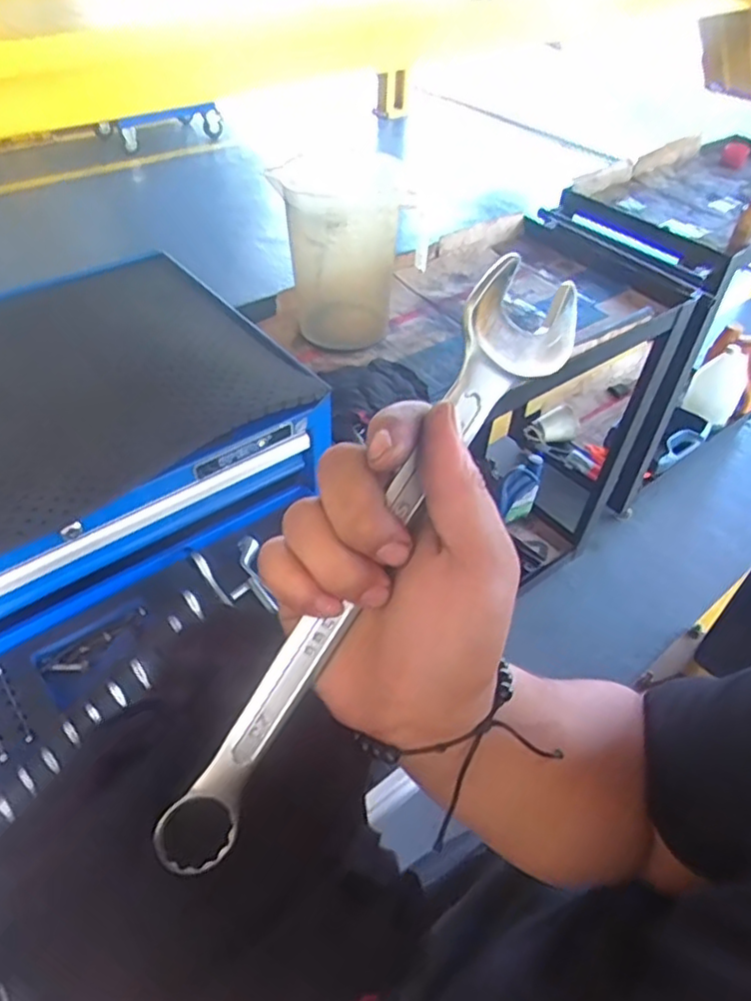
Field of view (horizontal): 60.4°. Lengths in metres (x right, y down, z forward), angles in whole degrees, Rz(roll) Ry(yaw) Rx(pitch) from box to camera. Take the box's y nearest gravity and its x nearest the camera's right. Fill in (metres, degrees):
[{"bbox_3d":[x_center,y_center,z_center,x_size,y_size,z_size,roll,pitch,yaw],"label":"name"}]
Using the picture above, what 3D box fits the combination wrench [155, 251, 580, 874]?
[{"bbox_3d":[-0.002,0.027,0.246,0.042,0.257,0.023,30,3,-16],"label":"combination wrench"}]

